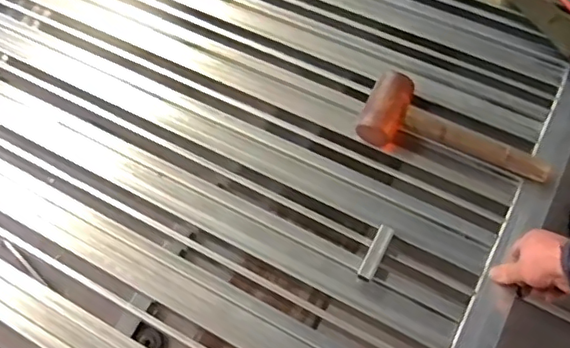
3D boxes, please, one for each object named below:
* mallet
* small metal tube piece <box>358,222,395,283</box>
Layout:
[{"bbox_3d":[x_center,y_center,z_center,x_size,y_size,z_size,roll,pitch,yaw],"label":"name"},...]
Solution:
[{"bbox_3d":[0.258,-0.055,0.886,0.286,0.064,0.106,25,63,3],"label":"mallet"},{"bbox_3d":[0.126,0.110,0.796,0.022,0.014,0.081,24,76,18],"label":"small metal tube piece"}]

